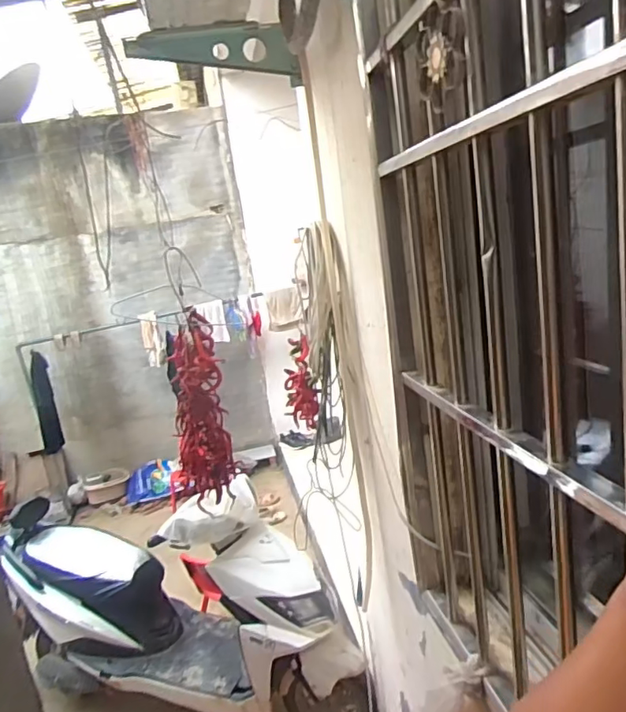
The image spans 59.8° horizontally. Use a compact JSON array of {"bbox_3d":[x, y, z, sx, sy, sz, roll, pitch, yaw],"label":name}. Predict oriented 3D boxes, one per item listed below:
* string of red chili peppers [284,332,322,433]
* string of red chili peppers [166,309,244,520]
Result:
[{"bbox_3d":[-0.035,0.080,1.560,0.073,0.248,0.113,-16,14,-36],"label":"string of red chili peppers"},{"bbox_3d":[-0.316,0.165,1.531,0.119,0.514,0.124,-5,12,14],"label":"string of red chili peppers"}]

